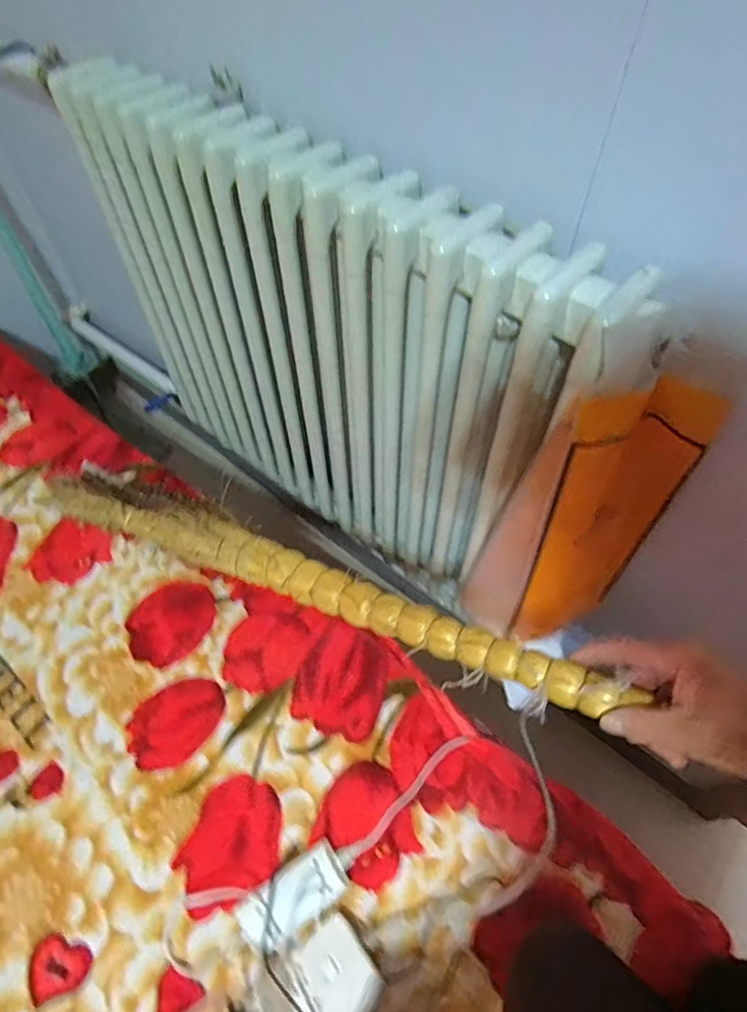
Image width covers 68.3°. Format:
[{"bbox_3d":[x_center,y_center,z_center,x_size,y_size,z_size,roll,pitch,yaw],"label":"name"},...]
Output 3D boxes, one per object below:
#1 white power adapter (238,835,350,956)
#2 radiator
[{"bbox_3d":[-0.094,0.452,0.640,0.125,0.023,0.059,-30,61,-18],"label":"white power adapter"},{"bbox_3d":[-0.076,-0.191,0.802,0.763,0.596,0.096,36,64,21],"label":"radiator"}]

